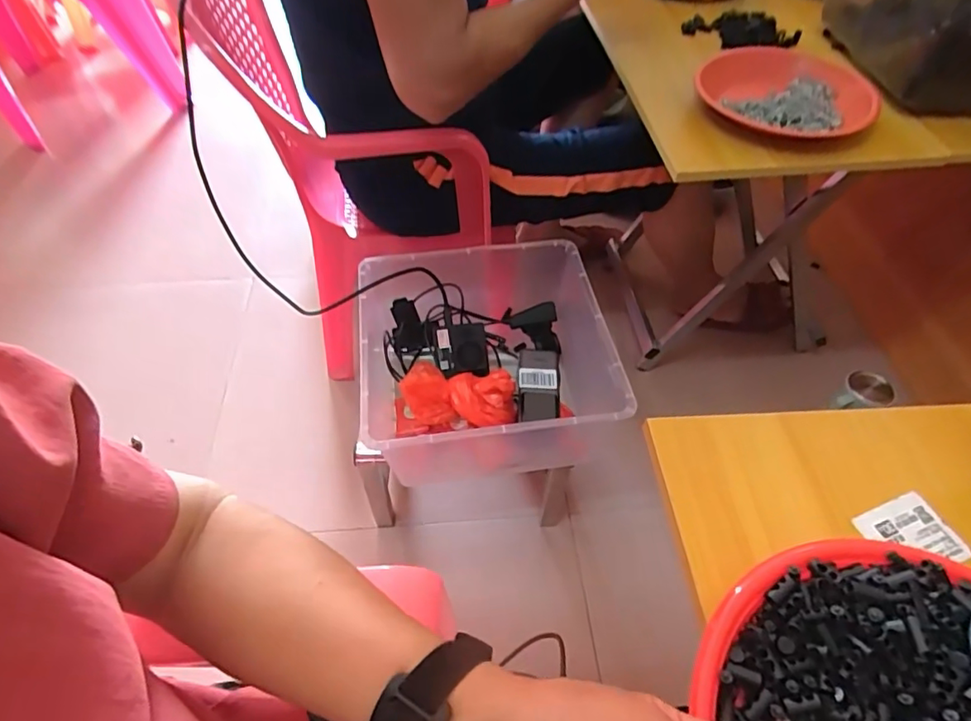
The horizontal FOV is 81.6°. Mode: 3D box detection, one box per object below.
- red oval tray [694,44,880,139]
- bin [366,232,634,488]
[{"bbox_3d":[0.350,-0.314,0.661,0.189,0.034,0.176,26,55,19],"label":"red oval tray"},{"bbox_3d":[0.015,0.021,0.758,0.336,0.206,0.295,-5,51,-4],"label":"bin"}]

